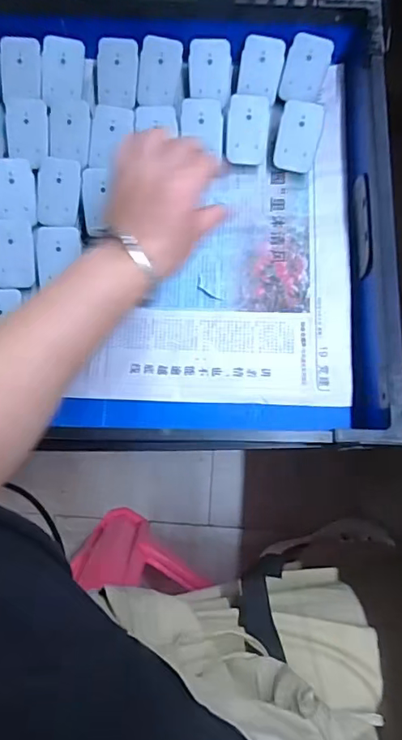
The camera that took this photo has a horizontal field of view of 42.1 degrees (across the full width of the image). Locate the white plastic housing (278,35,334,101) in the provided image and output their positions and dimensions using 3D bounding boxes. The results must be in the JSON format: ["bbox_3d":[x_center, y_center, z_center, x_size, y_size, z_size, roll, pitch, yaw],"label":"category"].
[{"bbox_3d":[0.114,-0.328,0.571,0.046,0.007,0.068,20,104,6],"label":"white plastic housing"}]

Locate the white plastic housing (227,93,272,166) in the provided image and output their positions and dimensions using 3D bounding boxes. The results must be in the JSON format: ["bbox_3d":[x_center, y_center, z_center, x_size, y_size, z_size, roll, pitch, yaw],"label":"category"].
[{"bbox_3d":[0.050,-0.262,0.568,0.045,0.012,0.071,3,104,-4],"label":"white plastic housing"}]

